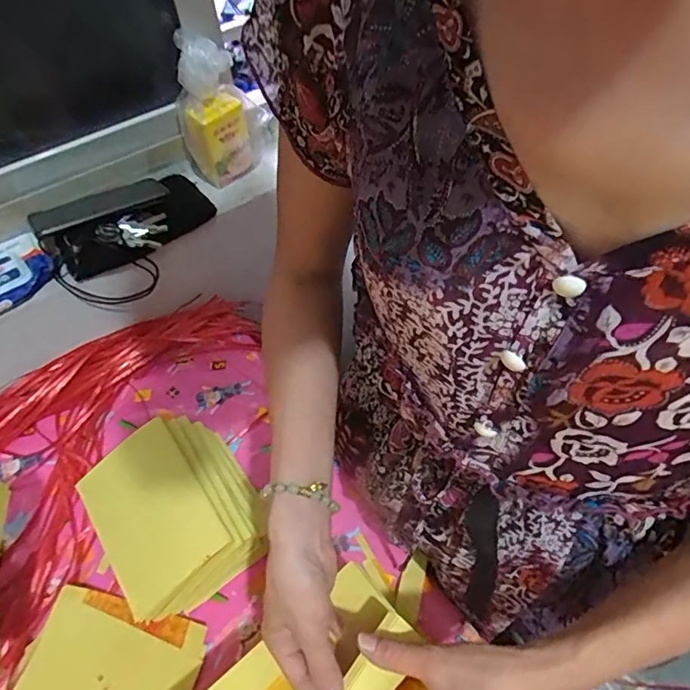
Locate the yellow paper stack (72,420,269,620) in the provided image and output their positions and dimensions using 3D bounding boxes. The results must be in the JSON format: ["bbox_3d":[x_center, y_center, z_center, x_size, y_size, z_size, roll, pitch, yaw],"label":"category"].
[{"bbox_3d":[-0.173,0.179,0.550,0.144,0.110,0.167,-30,59,-18],"label":"yellow paper stack"}]

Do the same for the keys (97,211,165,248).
[{"bbox_3d":[-0.269,-0.145,0.657,0.082,0.030,0.050,-26,57,-15],"label":"keys"}]

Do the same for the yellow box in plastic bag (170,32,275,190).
[{"bbox_3d":[-0.163,-0.313,0.684,0.118,0.180,0.059,-24,57,-14],"label":"yellow box in plastic bag"}]

